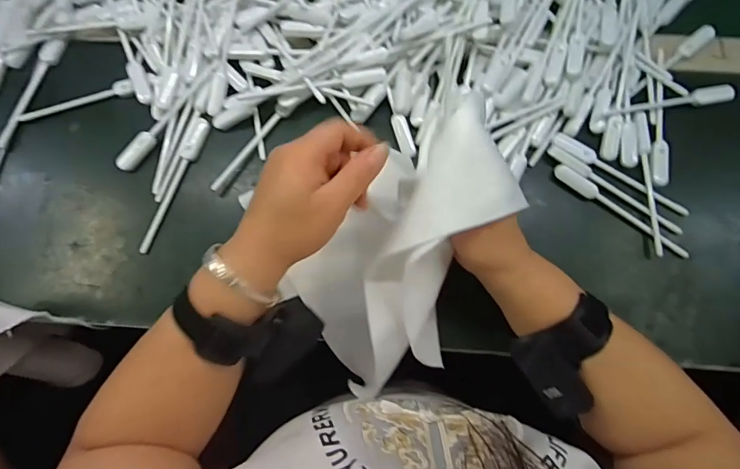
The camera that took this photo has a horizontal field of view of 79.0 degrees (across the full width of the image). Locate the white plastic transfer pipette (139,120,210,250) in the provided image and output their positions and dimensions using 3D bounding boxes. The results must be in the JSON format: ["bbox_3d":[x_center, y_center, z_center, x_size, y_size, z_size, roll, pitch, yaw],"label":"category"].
[{"bbox_3d":[-0.193,-0.050,0.441,0.017,0.013,0.140,22,80,5],"label":"white plastic transfer pipette"}]

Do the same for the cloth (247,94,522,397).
[{"bbox_3d":[0.036,0.022,0.368,0.200,0.127,0.133,-43,81,-7],"label":"cloth"}]

